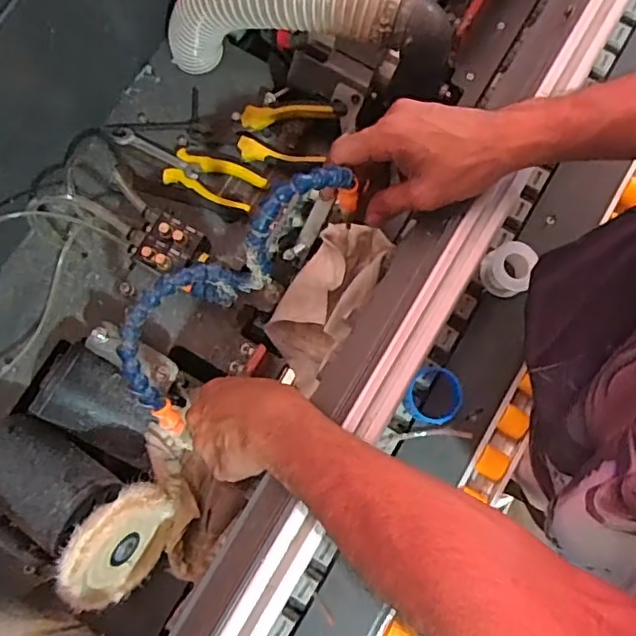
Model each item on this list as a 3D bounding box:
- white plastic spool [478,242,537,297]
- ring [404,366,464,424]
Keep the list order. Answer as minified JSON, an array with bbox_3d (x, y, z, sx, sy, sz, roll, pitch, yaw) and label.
[{"bbox_3d":[0.182,-0.047,0.568,0.045,0.033,0.051,23,81,5],"label":"white plastic spool"},{"bbox_3d":[0.108,0.071,0.545,0.052,0.028,0.052,0,80,1],"label":"ring"}]

